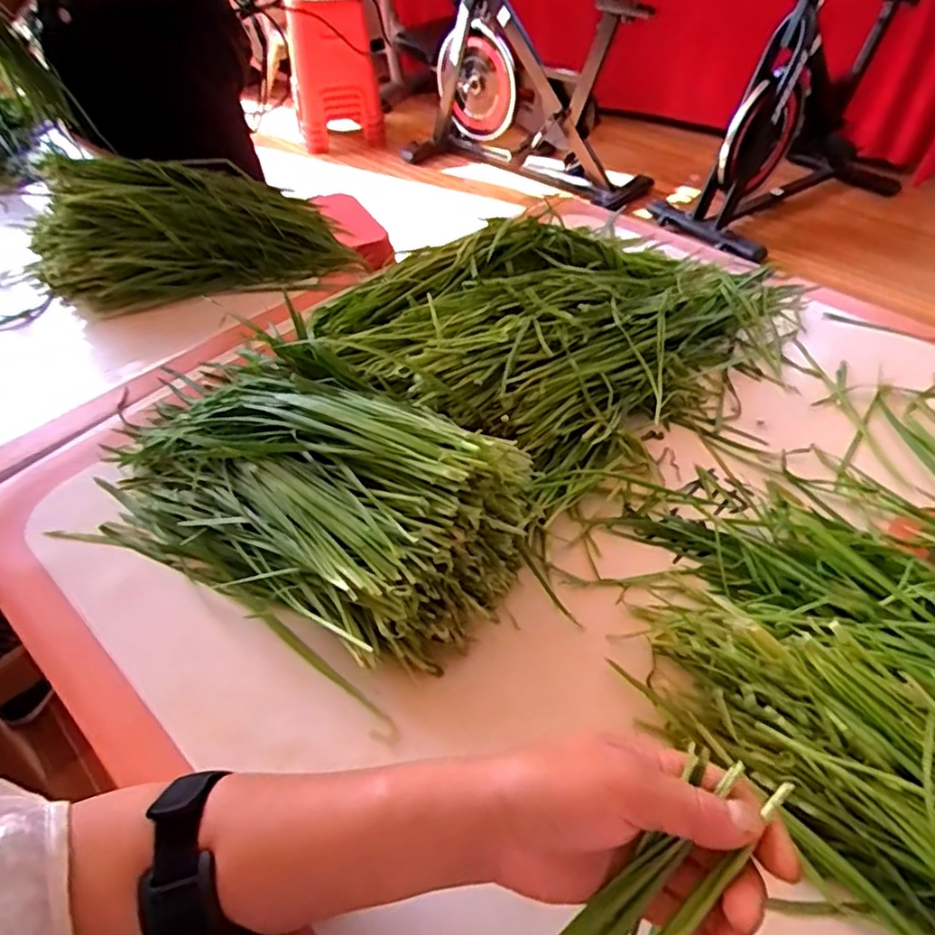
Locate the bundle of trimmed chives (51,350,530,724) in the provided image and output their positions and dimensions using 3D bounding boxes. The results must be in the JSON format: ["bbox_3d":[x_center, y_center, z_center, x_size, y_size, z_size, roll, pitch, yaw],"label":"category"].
[{"bbox_3d":[-0.141,0.001,0.459,0.355,0.108,0.175,28,53,26],"label":"bundle of trimmed chives"}]

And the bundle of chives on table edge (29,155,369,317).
[{"bbox_3d":[-0.314,-0.278,0.717,0.329,0.110,0.148,-18,48,-14],"label":"bundle of chives on table edge"}]

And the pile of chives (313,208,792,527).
[{"bbox_3d":[0.115,-0.149,0.618,0.458,0.094,0.297,-30,52,-24],"label":"pile of chives"}]

